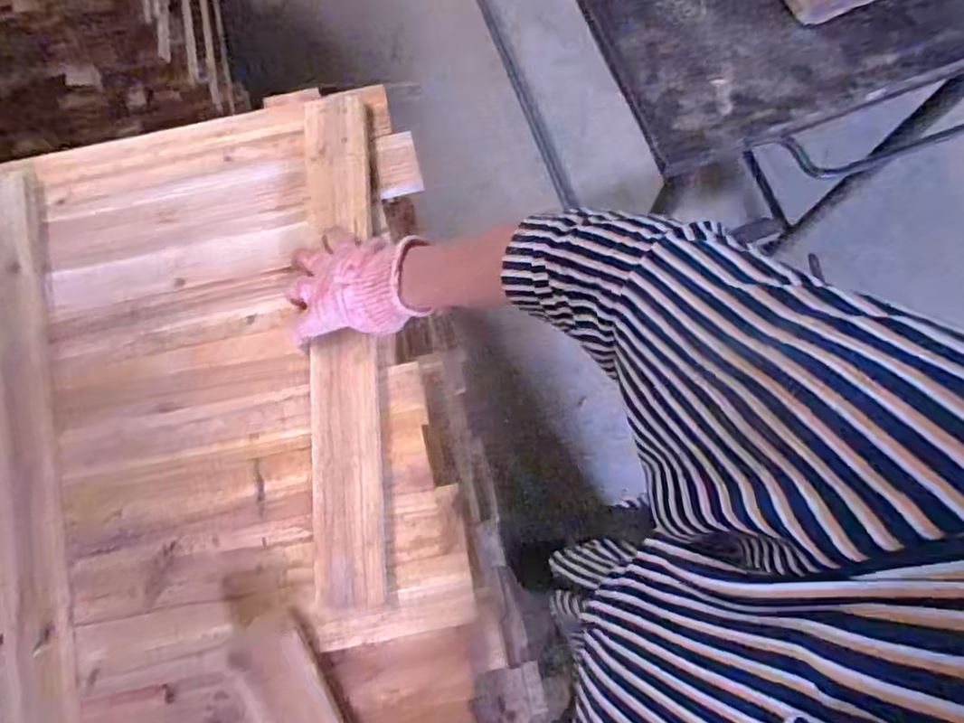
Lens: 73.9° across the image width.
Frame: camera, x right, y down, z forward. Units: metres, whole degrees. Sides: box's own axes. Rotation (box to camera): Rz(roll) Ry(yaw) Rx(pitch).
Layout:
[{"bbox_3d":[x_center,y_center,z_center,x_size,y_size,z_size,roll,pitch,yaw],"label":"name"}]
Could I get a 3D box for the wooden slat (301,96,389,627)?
[{"bbox_3d":[-0.134,-0.026,0.617,0.064,0.022,0.493,-5,77,0],"label":"wooden slat"}]

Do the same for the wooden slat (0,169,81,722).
[{"bbox_3d":[-0.425,0.103,0.583,0.079,0.014,0.612,-14,77,-2],"label":"wooden slat"}]

